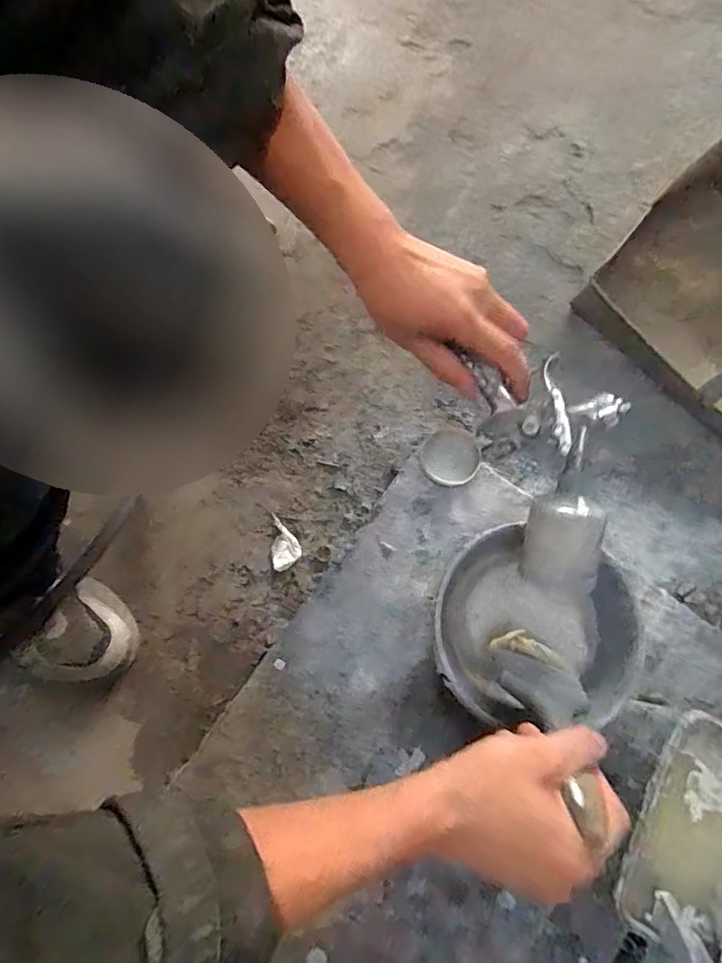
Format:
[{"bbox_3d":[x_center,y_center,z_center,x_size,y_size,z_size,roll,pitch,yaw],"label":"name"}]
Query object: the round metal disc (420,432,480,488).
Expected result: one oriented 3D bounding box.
[{"bbox_3d":[0.091,-0.024,0.533,0.057,0.015,0.056,0,76,0],"label":"round metal disc"}]

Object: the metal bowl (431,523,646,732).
[{"bbox_3d":[0.158,0.130,0.476,0.172,0.056,0.162,0,76,0],"label":"metal bowl"}]

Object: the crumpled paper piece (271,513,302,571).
[{"bbox_3d":[-0.084,0.068,0.585,0.032,0.012,0.062,-3,76,-1],"label":"crumpled paper piece"}]

